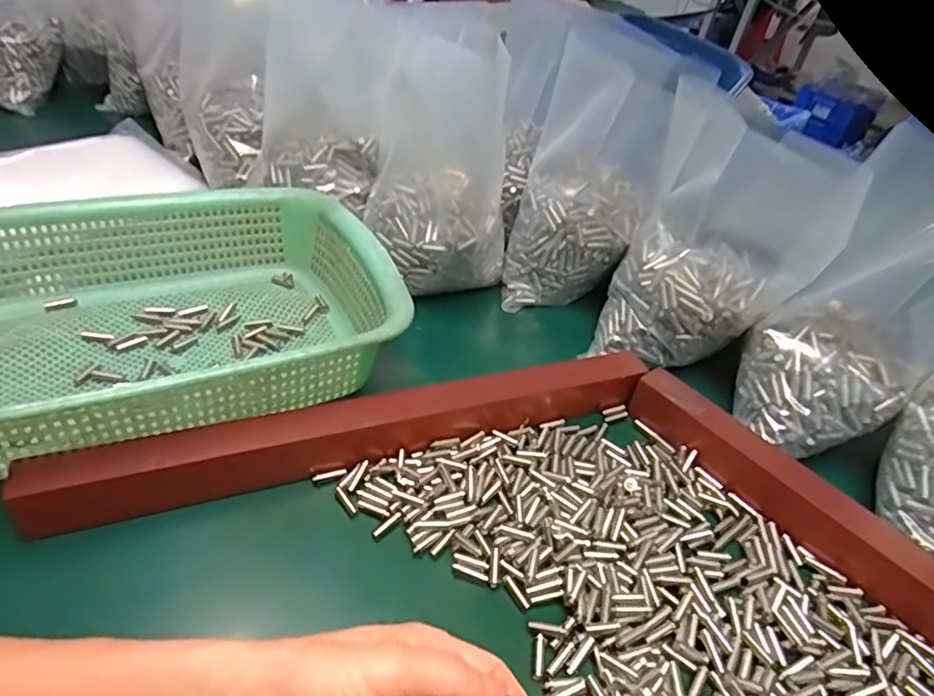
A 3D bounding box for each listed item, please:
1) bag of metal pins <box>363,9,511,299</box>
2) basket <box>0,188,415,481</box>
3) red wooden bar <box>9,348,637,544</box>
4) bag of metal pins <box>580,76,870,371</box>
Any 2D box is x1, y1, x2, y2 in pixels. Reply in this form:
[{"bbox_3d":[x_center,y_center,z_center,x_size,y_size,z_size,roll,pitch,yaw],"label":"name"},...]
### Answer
[{"bbox_3d":[-0.020,-0.157,0.501,0.122,0.197,0.121,5,40,-3],"label":"bag of metal pins"},{"bbox_3d":[-0.205,-0.023,0.402,0.293,0.089,0.221,-16,45,-25],"label":"basket"},{"bbox_3d":[-0.054,0.048,0.375,0.387,0.040,0.029,-10,43,-20],"label":"red wooden bar"},{"bbox_3d":[0.193,-0.076,0.453,0.130,0.185,0.089,18,41,12],"label":"bag of metal pins"}]

